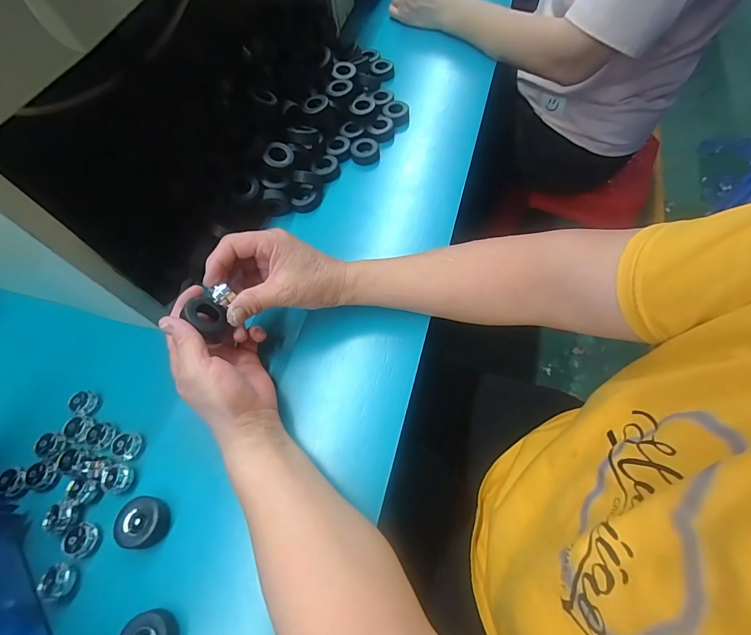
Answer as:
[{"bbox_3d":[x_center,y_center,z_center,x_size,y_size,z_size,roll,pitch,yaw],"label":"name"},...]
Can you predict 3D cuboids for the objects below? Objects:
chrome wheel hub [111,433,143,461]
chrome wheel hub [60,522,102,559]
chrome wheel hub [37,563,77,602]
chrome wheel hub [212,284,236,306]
[{"bbox_3d":[-0.229,0.117,0.347,0.024,0.012,0.022,-1,62,3],"label":"chrome wheel hub"},{"bbox_3d":[-0.242,0.183,0.311,0.024,0.011,0.025,-1,62,3],"label":"chrome wheel hub"},{"bbox_3d":[-0.251,0.208,0.298,0.021,0.012,0.023,-1,62,3],"label":"chrome wheel hub"},{"bbox_3d":[-0.131,-0.019,0.322,0.016,0.010,0.016,0,63,1],"label":"chrome wheel hub"}]

